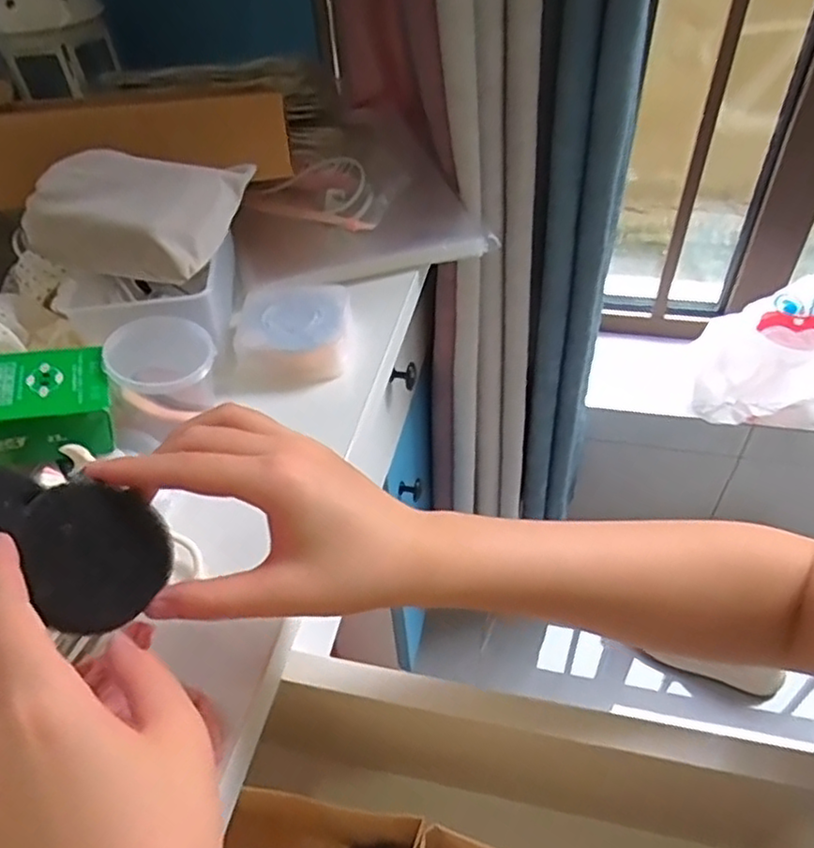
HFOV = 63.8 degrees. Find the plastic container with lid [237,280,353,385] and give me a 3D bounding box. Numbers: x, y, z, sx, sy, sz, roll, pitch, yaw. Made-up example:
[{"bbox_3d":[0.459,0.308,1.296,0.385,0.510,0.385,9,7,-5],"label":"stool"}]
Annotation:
[{"bbox_3d":[-0.081,-0.069,0.480,0.078,0.031,0.082,-8,45,-3],"label":"plastic container with lid"}]

